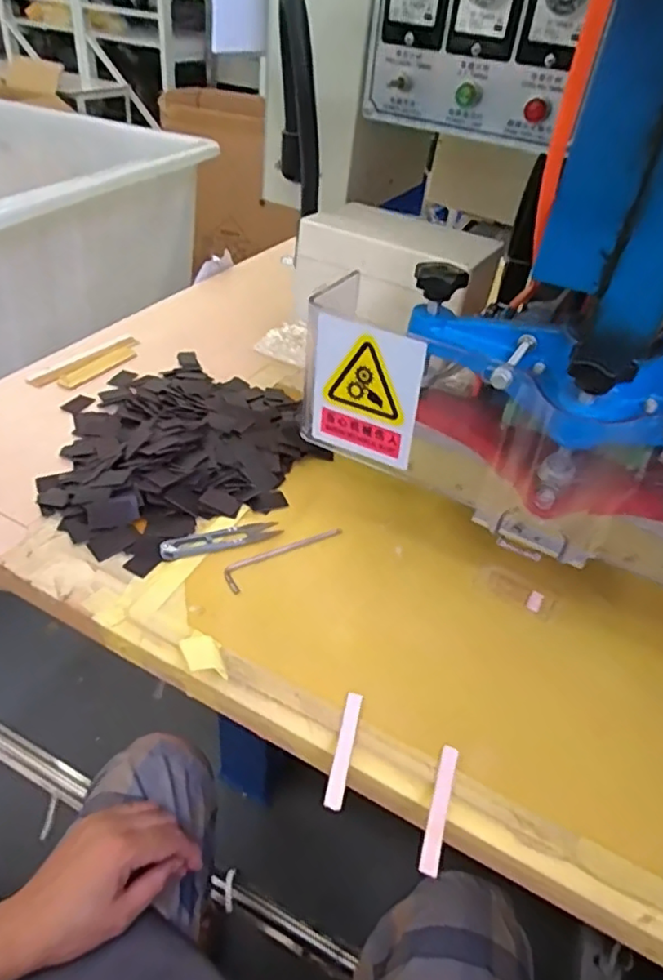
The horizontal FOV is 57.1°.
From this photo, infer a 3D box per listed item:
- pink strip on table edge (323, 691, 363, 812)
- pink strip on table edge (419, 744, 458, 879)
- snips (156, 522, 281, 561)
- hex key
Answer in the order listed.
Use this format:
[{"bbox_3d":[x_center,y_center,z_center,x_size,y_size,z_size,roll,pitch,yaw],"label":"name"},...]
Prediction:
[{"bbox_3d":[0.008,0.167,0.396,0.011,0.007,0.082,13,41,7],"label":"pink strip on table edge"},{"bbox_3d":[0.066,0.193,0.372,0.010,0.004,0.082,13,35,14],"label":"pink strip on table edge"},{"bbox_3d":[-0.095,0.041,0.529,0.104,0.006,0.023,-13,44,-22],"label":"snips"},{"bbox_3d":[-0.038,0.054,0.524,0.117,0.004,0.025,-22,48,-30],"label":"hex key"}]

